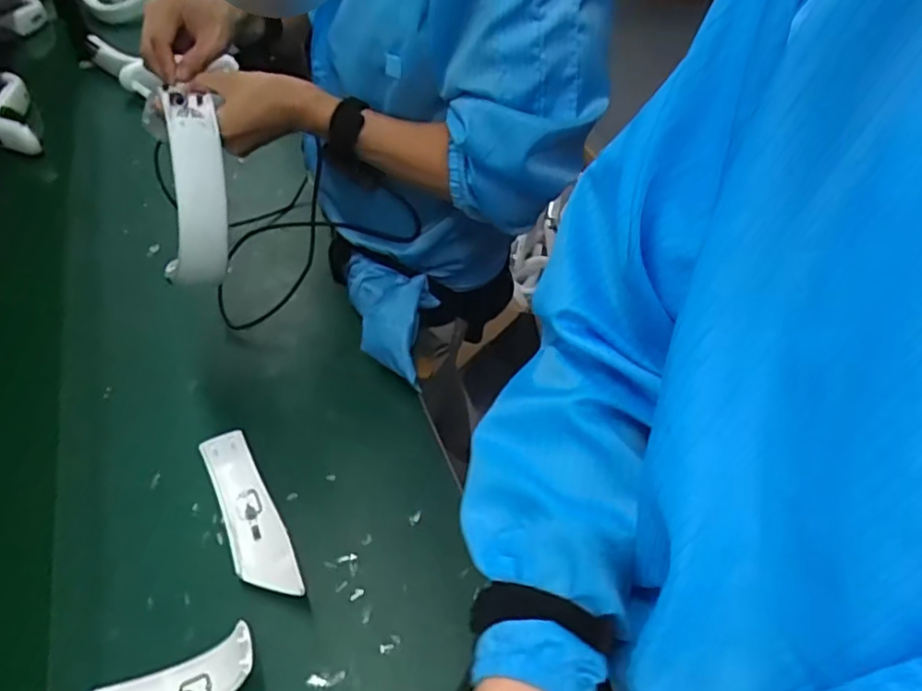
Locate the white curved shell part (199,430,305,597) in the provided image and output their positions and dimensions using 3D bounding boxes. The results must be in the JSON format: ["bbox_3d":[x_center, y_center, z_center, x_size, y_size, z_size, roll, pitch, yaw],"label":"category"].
[{"bbox_3d":[-0.204,0.167,0.601,0.051,0.048,0.177,-22,52,-18],"label":"white curved shell part"}]

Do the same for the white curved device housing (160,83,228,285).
[{"bbox_3d":[-0.248,-0.147,0.584,0.060,0.178,0.049,2,14,2],"label":"white curved device housing"}]

